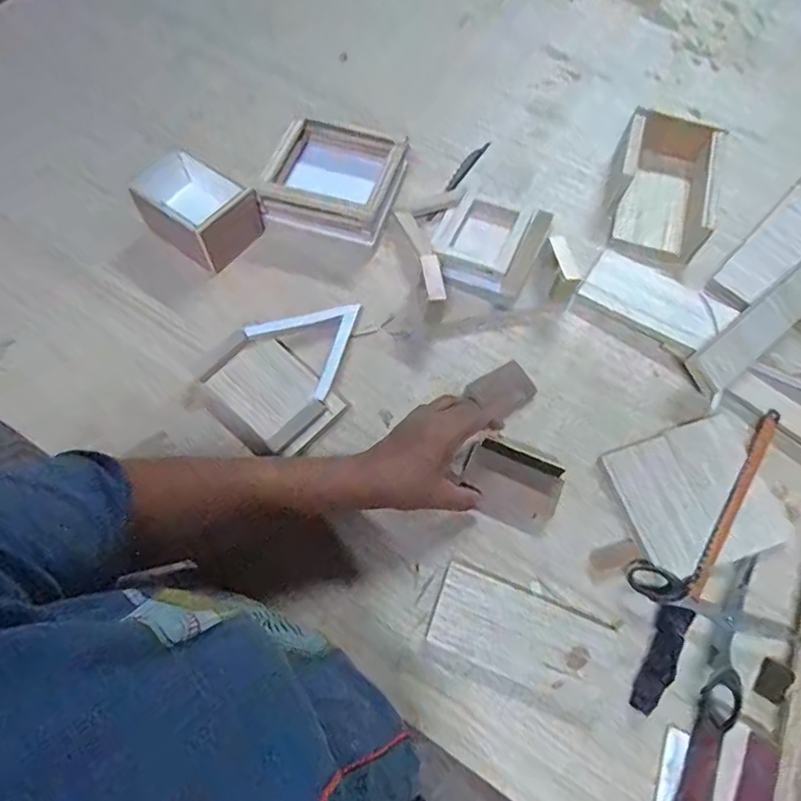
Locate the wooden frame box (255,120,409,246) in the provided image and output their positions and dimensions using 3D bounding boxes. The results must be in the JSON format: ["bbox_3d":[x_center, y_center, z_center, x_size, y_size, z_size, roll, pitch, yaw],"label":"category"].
[{"bbox_3d":[-0.077,-0.262,0.598,0.149,0.051,0.146,13,67,3],"label":"wooden frame box"}]

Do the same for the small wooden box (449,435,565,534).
[{"bbox_3d":[0.102,0.079,0.476,0.088,0.012,0.067,22,92,3],"label":"small wooden box"}]

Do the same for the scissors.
[{"bbox_3d":[0.277,0.185,0.438,0.109,0.018,0.129,-20,70,-11],"label":"scissors"}]

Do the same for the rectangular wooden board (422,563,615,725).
[{"bbox_3d":[0.103,0.202,0.436,0.150,0.009,0.073,22,68,6],"label":"rectangular wooden board"}]

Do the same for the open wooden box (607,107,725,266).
[{"bbox_3d":[0.316,-0.257,0.611,0.123,0.055,0.187,16,68,4],"label":"open wooden box"}]

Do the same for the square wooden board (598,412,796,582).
[{"bbox_3d":[0.283,0.089,0.485,0.142,0.004,0.127,-16,69,-9],"label":"square wooden board"}]

